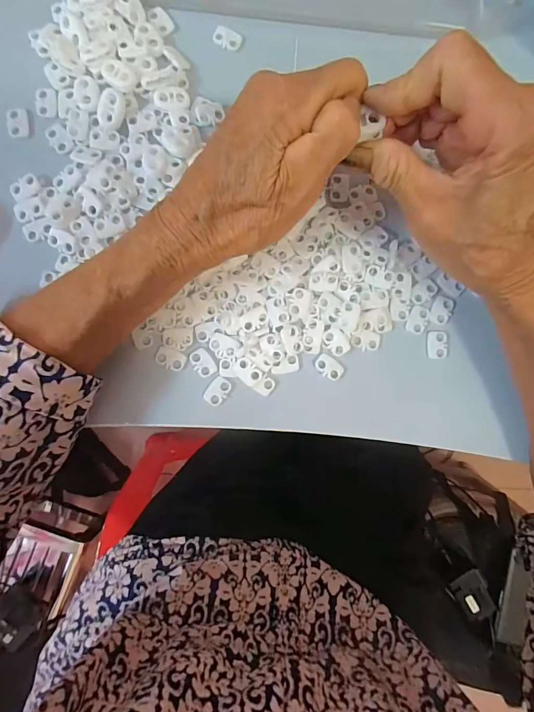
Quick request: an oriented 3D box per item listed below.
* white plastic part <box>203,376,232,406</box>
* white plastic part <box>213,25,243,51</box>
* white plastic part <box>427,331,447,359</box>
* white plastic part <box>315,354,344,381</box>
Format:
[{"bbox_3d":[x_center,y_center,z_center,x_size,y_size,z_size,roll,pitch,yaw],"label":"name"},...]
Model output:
[{"bbox_3d":[-0.031,0.022,0.246,0.012,0.004,0.018,33,84,-2],"label":"white plastic part"},{"bbox_3d":[-0.026,-0.208,0.257,0.018,0.004,0.013,21,85,-4],"label":"white plastic part"},{"bbox_3d":[0.110,-0.007,0.253,0.013,0.004,0.018,1,86,-5],"label":"white plastic part"},{"bbox_3d":[0.040,0.007,0.250,0.019,0.004,0.012,33,84,-2],"label":"white plastic part"}]

